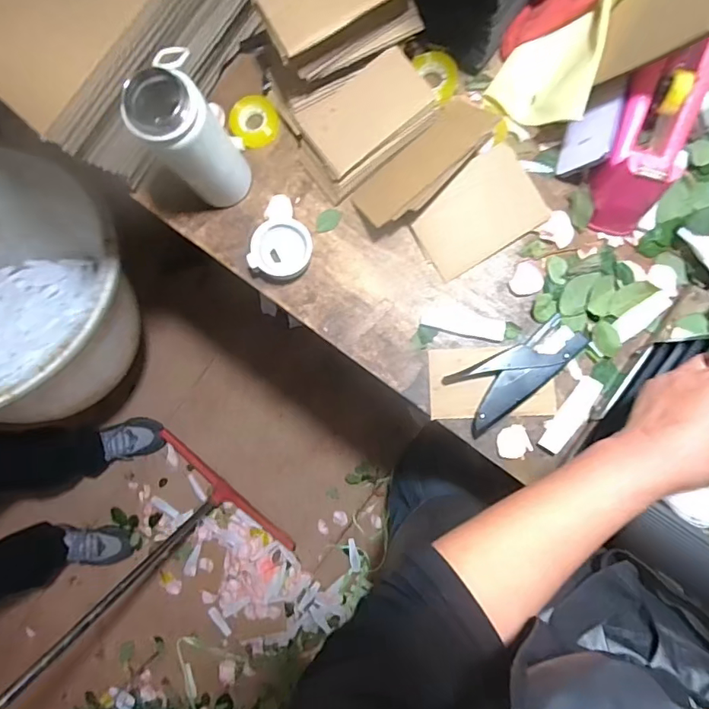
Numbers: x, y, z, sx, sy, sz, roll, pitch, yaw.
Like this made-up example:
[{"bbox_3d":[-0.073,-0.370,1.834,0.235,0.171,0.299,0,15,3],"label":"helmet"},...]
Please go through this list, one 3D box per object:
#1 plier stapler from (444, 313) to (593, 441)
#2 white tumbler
[{"bbox_3d":[0.179,0.018,0.540,0.148,0.023,0.068,-34,83,3],"label":"plier stapler"},{"bbox_3d":[-0.165,-0.227,0.517,0.082,0.170,0.072,-42,83,2],"label":"white tumbler"}]

